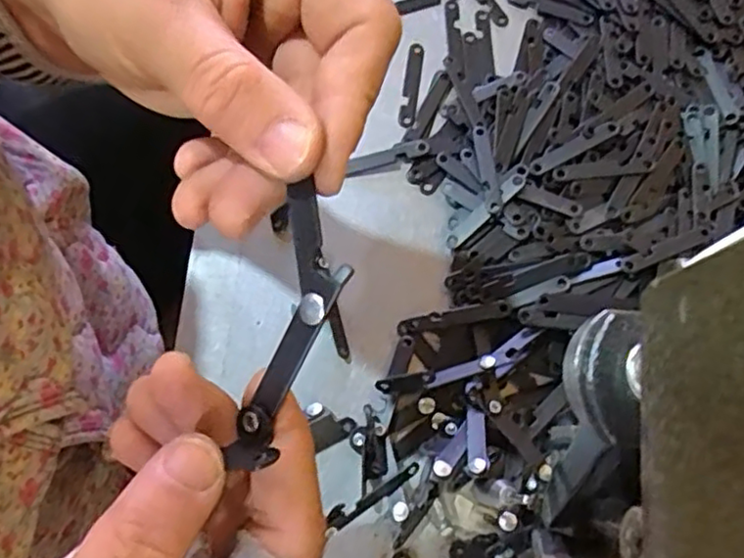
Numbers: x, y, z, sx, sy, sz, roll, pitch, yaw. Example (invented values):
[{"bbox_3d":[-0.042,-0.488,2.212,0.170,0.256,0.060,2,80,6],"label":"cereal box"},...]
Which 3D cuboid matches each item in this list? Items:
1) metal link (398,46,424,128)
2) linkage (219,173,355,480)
[{"bbox_3d":[0.022,-0.108,0.372,0.009,0.004,0.052,9,74,-4],"label":"metal link"},{"bbox_3d":[-0.022,0.015,0.172,0.021,0.008,0.074,20,101,6],"label":"linkage"}]

